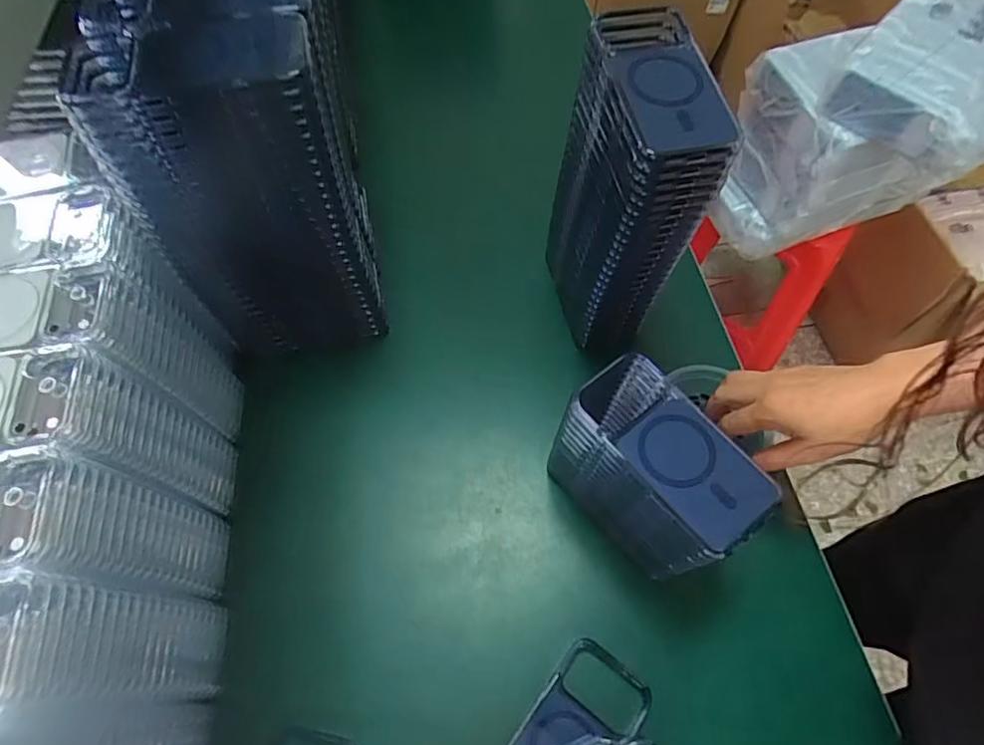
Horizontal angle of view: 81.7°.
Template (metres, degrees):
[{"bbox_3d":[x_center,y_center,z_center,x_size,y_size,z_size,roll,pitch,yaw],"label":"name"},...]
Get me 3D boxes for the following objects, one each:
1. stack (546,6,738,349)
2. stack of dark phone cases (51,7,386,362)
[{"bbox_3d":[0.118,-0.154,0.524,0.079,0.255,0.155,-5,60,-4],"label":"stack"},{"bbox_3d":[-0.212,-0.146,0.531,0.168,0.299,0.101,-13,61,-8],"label":"stack of dark phone cases"}]

